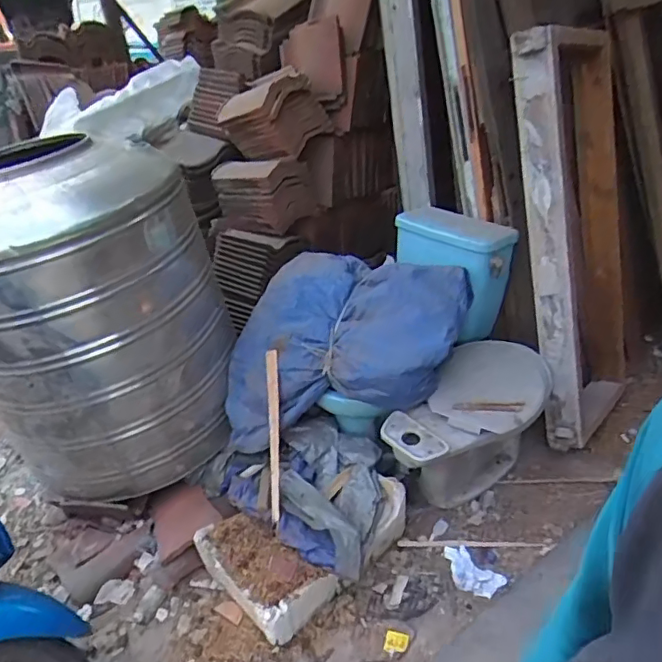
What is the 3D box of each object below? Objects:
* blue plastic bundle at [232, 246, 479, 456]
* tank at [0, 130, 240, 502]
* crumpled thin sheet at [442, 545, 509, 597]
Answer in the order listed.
[{"bbox_3d":[0.044,0.030,1.890,0.776,0.459,0.559,1,31,11],"label":"blue plastic bundle"},{"bbox_3d":[-0.744,-0.029,1.763,0.643,0.988,0.658,6,32,20],"label":"tank"},{"bbox_3d":[0.400,0.700,1.634,0.114,0.012,0.190,-25,35,-29],"label":"crumpled thin sheet"}]

